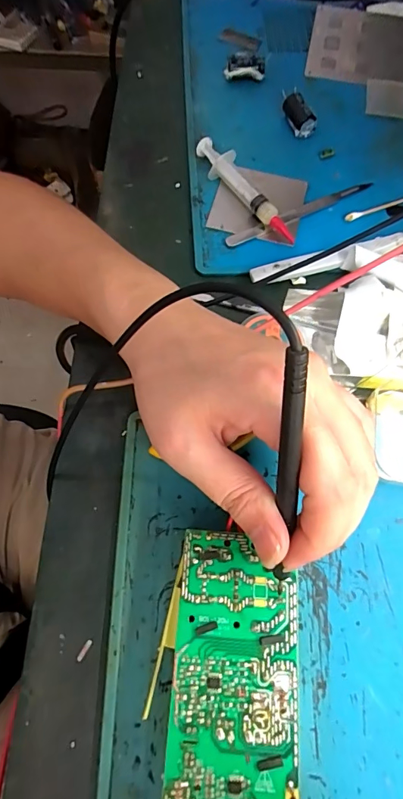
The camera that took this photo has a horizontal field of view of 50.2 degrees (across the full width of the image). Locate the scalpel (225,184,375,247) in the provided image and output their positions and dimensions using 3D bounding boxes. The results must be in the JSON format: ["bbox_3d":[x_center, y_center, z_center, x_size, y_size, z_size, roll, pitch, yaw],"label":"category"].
[{"bbox_3d":[0.074,-0.144,0.330,0.129,0.009,0.013,-28,71,-10],"label":"scalpel"}]

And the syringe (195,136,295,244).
[{"bbox_3d":[0.031,-0.158,0.324,0.017,0.021,0.108,-32,72,-12],"label":"syringe"}]

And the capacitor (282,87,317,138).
[{"bbox_3d":[0.080,-0.237,0.356,0.018,0.017,0.038,-18,69,-7],"label":"capacitor"}]

